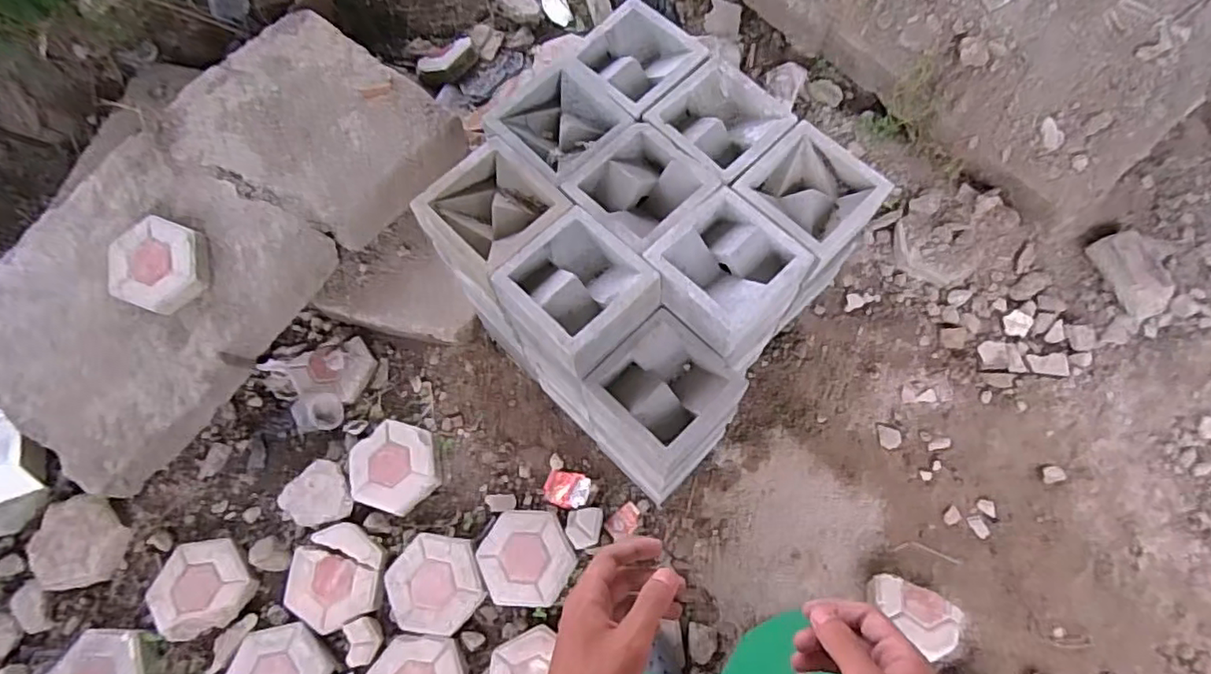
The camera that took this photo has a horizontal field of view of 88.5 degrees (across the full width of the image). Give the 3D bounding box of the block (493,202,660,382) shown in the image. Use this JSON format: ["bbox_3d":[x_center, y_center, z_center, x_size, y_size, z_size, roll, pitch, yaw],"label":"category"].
[{"bbox_3d":[-0.046,-0.075,1.021,0.199,0.095,0.205,-43,71,-13],"label":"block"}]

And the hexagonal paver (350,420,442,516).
[{"bbox_3d":[-0.490,0.304,1.441,0.193,0.046,0.211,-14,67,-2],"label":"hexagonal paver"}]

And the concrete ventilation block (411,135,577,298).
[{"bbox_3d":[-0.193,-0.208,1.077,0.201,0.091,0.204,41,76,19],"label":"concrete ventilation block"}]

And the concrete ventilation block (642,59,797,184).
[{"bbox_3d":[0.207,-0.376,1.116,0.203,0.089,0.202,41,76,19],"label":"concrete ventilation block"}]

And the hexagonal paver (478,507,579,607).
[{"bbox_3d":[-0.178,0.481,1.357,0.200,0.045,0.202,-1,67,4],"label":"hexagonal paver"}]

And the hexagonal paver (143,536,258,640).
[{"bbox_3d":[-0.882,0.539,1.355,0.190,0.046,0.198,-35,69,-10],"label":"hexagonal paver"}]

